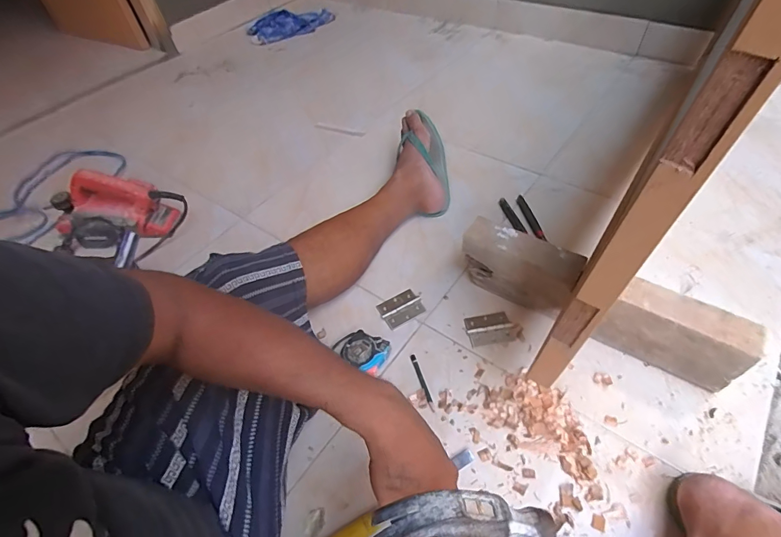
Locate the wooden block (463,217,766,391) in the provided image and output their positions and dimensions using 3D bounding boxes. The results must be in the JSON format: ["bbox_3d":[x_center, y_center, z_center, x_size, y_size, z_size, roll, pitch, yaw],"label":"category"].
[{"bbox_3d":[0.321,0.043,0.662,0.421,0.119,0.074,26,58,23],"label":"wooden block"}]

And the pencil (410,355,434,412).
[{"bbox_3d":[0.051,0.181,0.651,0.009,0.005,0.096,-16,52,-8],"label":"pencil"}]

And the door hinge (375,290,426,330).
[{"bbox_3d":[0.020,0.073,0.743,0.076,0.006,0.058,-26,54,-15],"label":"door hinge"}]

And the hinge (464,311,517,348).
[{"bbox_3d":[0.171,0.103,0.705,0.077,0.007,0.059,-9,51,-2],"label":"hinge"}]

